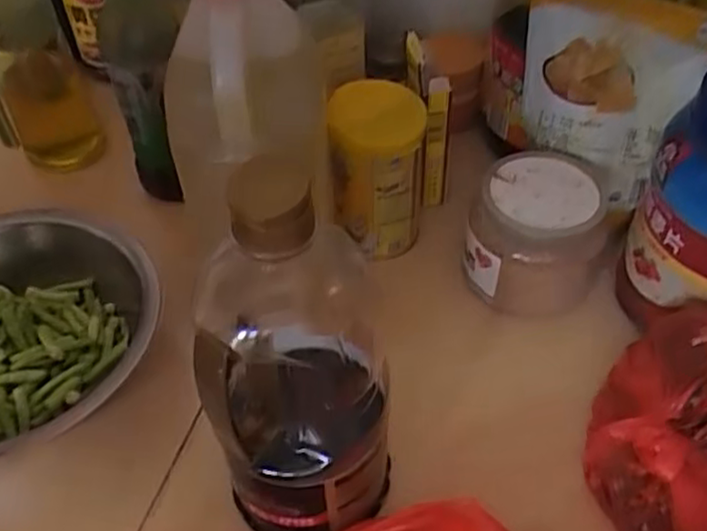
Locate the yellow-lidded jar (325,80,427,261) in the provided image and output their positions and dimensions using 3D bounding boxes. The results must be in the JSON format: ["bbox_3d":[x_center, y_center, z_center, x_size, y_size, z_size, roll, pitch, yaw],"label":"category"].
[{"bbox_3d":[0.018,-0.073,0.559,0.069,0.140,0.072,-1,49,2],"label":"yellow-lidded jar"}]

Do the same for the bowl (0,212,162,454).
[{"bbox_3d":[-0.238,0.055,0.502,0.179,0.079,0.200,33,58,27],"label":"bowl"}]

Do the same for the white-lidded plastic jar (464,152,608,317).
[{"bbox_3d":[0.142,-0.032,0.549,0.096,0.092,0.107,9,50,11],"label":"white-lidded plastic jar"}]

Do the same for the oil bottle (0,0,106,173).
[{"bbox_3d":[-0.294,-0.176,0.643,0.079,0.185,0.115,-18,50,-12],"label":"oil bottle"}]

